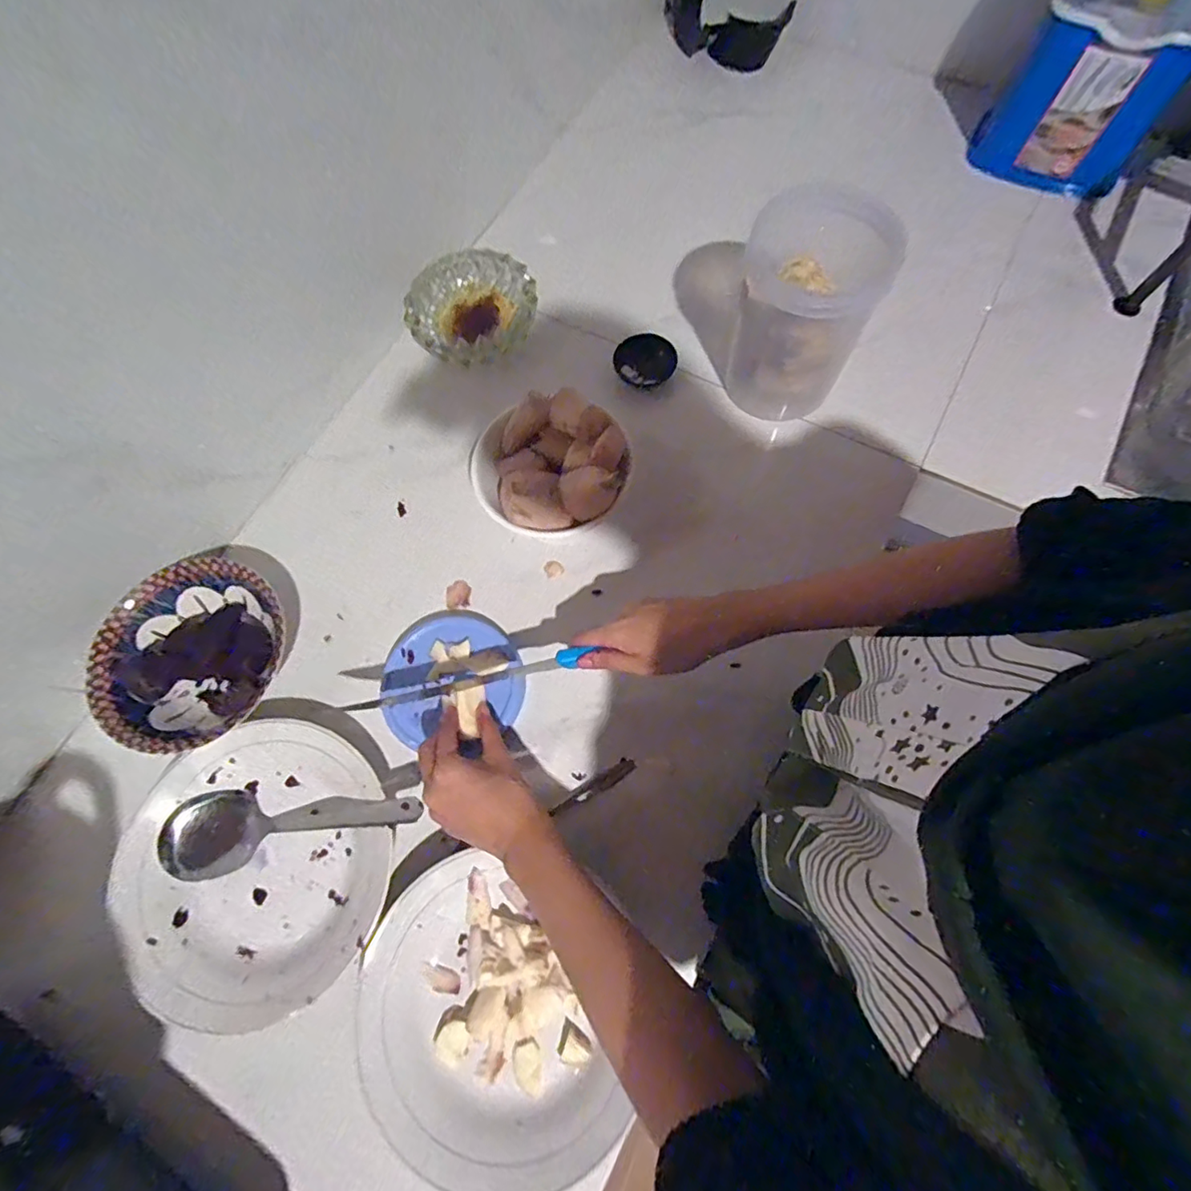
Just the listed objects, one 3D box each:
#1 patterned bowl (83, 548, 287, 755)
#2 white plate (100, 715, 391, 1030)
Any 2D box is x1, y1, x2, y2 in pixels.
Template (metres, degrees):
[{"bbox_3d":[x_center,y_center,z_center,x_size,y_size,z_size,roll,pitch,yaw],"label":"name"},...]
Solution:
[{"bbox_3d":[-0.362,0.055,0.513,0.158,0.058,0.164,0,74,1],"label":"patterned bowl"},{"bbox_3d":[-0.273,0.220,0.461,0.211,0.053,0.212,0,74,1],"label":"white plate"}]

